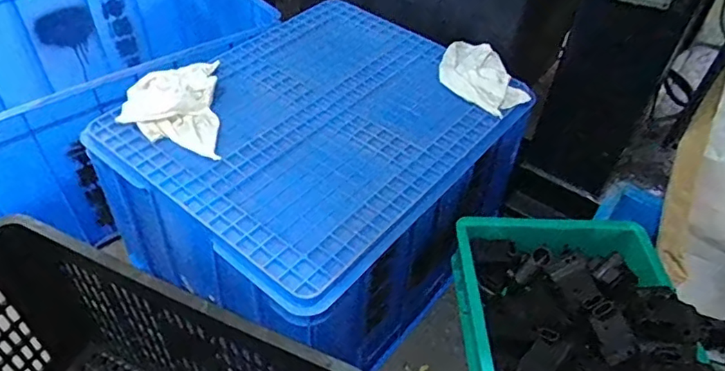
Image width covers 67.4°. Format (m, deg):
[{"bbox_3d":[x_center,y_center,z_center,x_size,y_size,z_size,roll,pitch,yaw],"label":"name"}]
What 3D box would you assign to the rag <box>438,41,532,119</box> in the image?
[{"bbox_3d":[0.189,-0.191,0.910,0.102,0.033,0.205,-12,49,-12],"label":"rag"}]

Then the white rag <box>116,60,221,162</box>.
[{"bbox_3d":[-0.290,-0.119,0.814,0.143,0.035,0.218,-8,48,-8],"label":"white rag"}]

